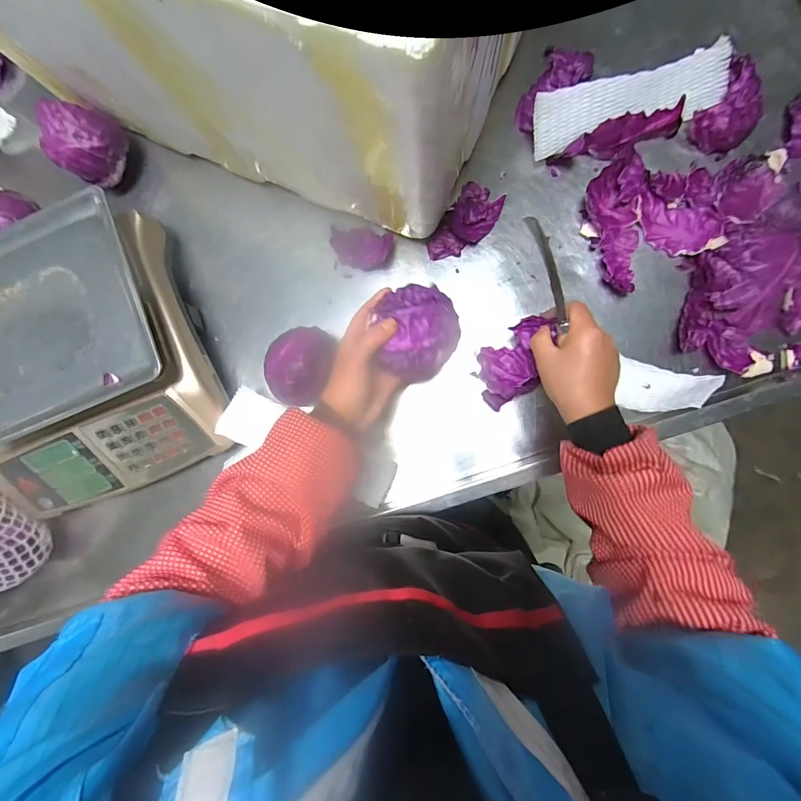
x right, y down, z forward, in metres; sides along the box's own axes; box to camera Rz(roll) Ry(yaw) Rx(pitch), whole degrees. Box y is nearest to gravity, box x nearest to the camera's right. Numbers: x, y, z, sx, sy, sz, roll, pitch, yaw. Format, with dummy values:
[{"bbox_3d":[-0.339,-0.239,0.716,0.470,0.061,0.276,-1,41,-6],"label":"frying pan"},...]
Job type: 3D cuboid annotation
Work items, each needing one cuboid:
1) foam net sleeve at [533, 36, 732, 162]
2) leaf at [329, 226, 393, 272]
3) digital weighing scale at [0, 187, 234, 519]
[{"bbox_3d":[0.277,-0.364,0.447,0.223,0.040,0.059,-13,89,5],"label":"foam net sleeve"},{"bbox_3d":[-0.058,-0.215,0.514,0.084,0.015,0.052,14,91,5],"label":"leaf"},{"bbox_3d":[-0.435,-0.040,0.498,0.343,0.129,0.337,-21,88,5],"label":"digital weighing scale"}]

